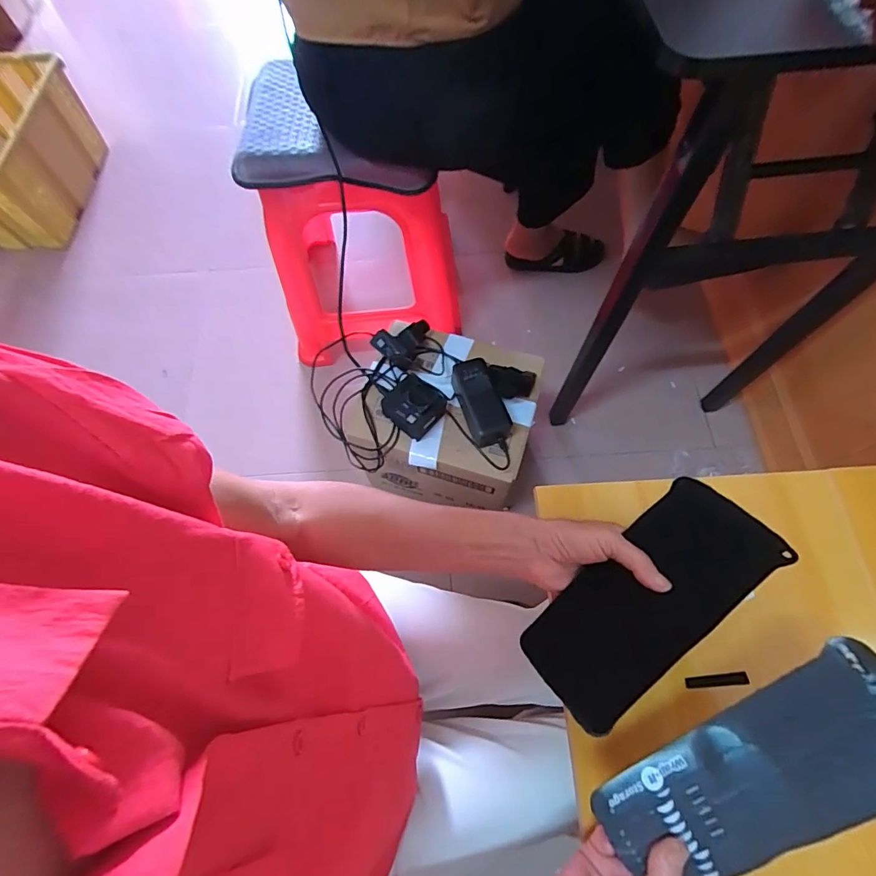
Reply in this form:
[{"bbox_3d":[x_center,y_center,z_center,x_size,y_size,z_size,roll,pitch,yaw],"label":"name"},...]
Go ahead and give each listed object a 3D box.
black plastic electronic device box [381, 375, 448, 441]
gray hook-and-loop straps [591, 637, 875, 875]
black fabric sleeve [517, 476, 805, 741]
[{"bbox_3d":[-0.039,-0.050,0.717,0.081,0.057,0.071,40,74,17],"label":"black plastic electronic device box"},{"bbox_3d":[0.202,0.215,0.289,0.197,0.010,0.085,-31,78,6],"label":"gray hook-and-loop straps"},{"bbox_3d":[0.159,0.121,0.349,0.198,0.012,0.086,-43,55,-4],"label":"black fabric sleeve"}]

